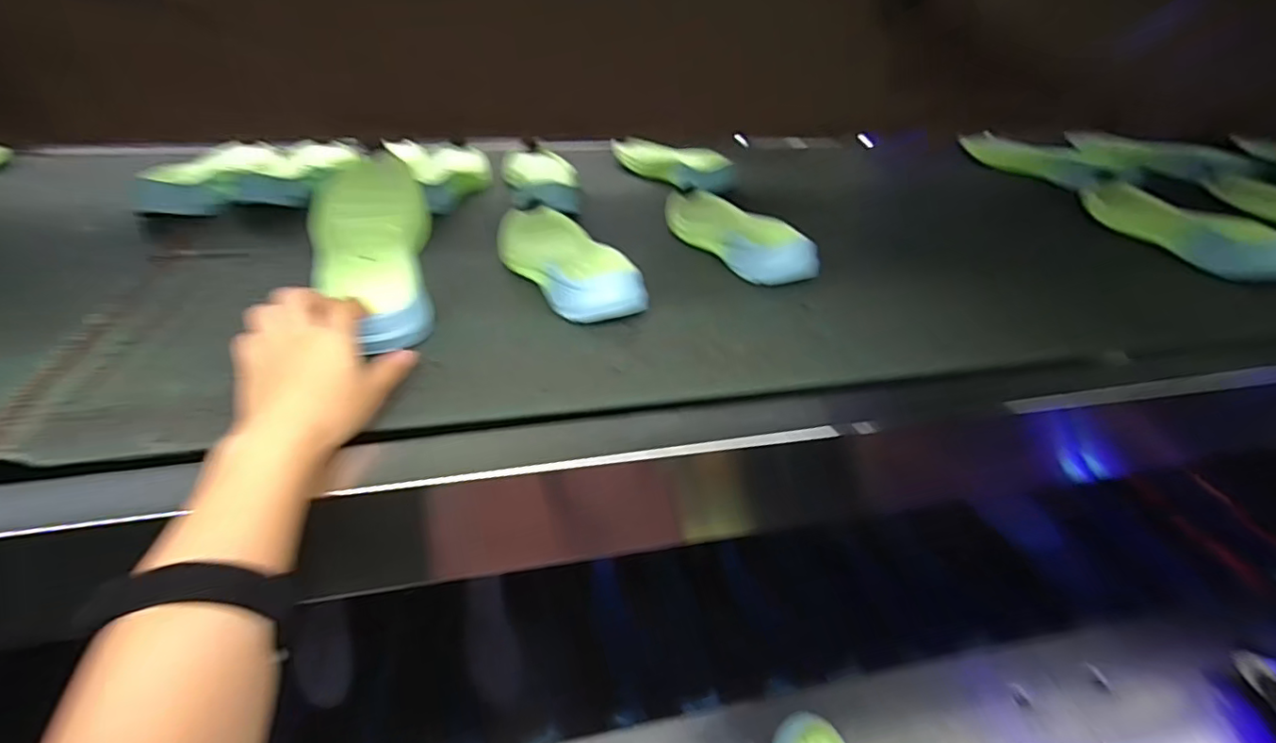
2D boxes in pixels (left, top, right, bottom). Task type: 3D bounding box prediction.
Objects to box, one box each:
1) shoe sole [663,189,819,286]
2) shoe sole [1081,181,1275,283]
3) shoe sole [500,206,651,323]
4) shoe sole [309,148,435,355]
[{"bbox_3d":[0.097,-0.168,0.644,0.083,0.035,0.241,-13,40,-19],"label":"shoe sole"},{"bbox_3d":[0.744,-0.177,0.762,0.035,0.102,0.297,-34,30,11],"label":"shoe sole"},{"bbox_3d":[-0.081,-0.117,0.567,0.091,0.034,0.231,-14,40,-20],"label":"shoe sole"},{"bbox_3d":[-0.232,-0.115,0.501,0.097,0.033,0.267,-13,53,-19],"label":"shoe sole"}]

